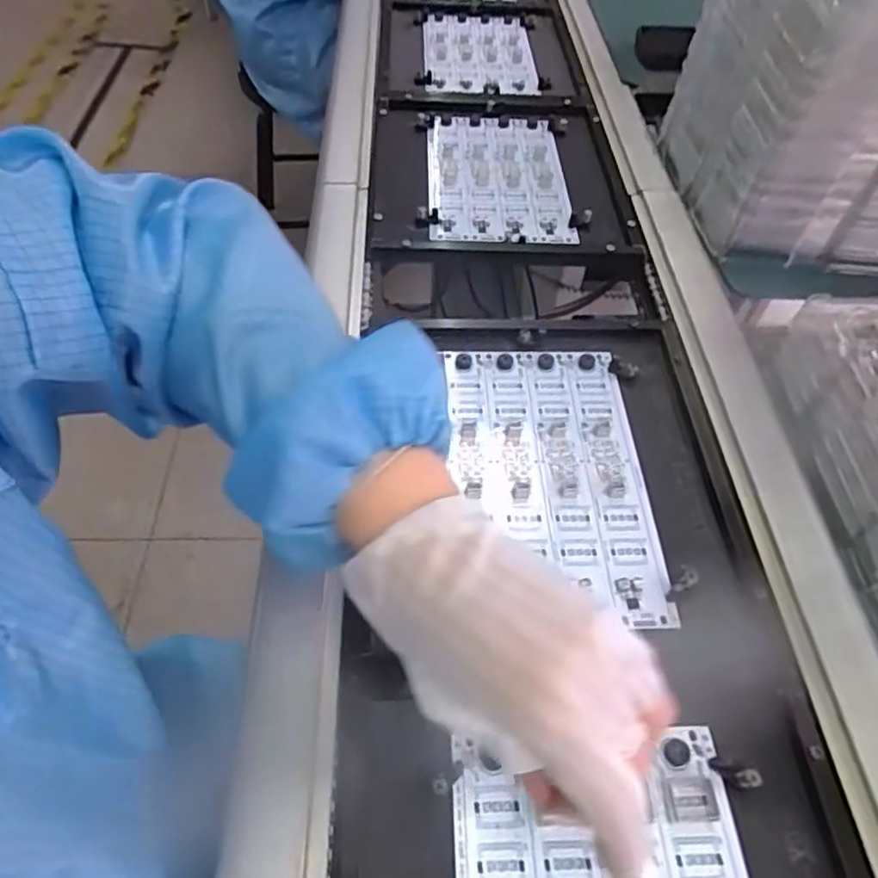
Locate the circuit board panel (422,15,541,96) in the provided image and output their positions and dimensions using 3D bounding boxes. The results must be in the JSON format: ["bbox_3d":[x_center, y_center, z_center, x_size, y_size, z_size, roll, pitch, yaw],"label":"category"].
[{"bbox_3d":[0.049,-0.481,0.795,0.133,0.010,0.223,-1,53,-2],"label":"circuit board panel"}]

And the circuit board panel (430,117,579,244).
[{"bbox_3d":[0.057,-0.259,0.624,0.130,0.011,0.211,0,53,-1],"label":"circuit board panel"}]

